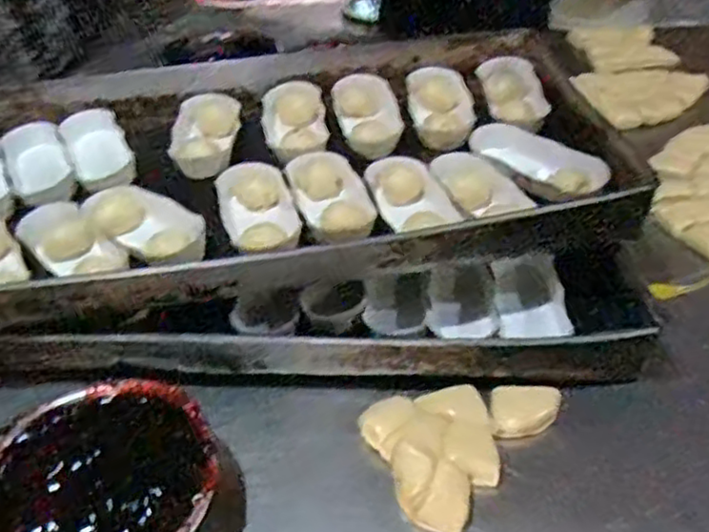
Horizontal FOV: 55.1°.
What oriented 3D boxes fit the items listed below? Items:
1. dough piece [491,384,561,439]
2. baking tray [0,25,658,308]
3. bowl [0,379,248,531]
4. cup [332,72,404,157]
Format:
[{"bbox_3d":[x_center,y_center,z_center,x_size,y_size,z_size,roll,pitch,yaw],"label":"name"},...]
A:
[{"bbox_3d":[0.151,0.124,0.591,0.065,0.017,0.045,-11,43,-4],"label":"dough piece"},{"bbox_3d":[-0.166,-0.110,0.746,0.819,0.085,0.394,-8,43,-1],"label":"baking tray"},{"bbox_3d":[-0.192,0.184,0.532,0.189,0.083,0.180,-4,43,4],"label":"bowl"},{"bbox_3d":[0.017,-0.180,0.817,0.074,0.041,0.137,-11,43,-4],"label":"cup"}]

